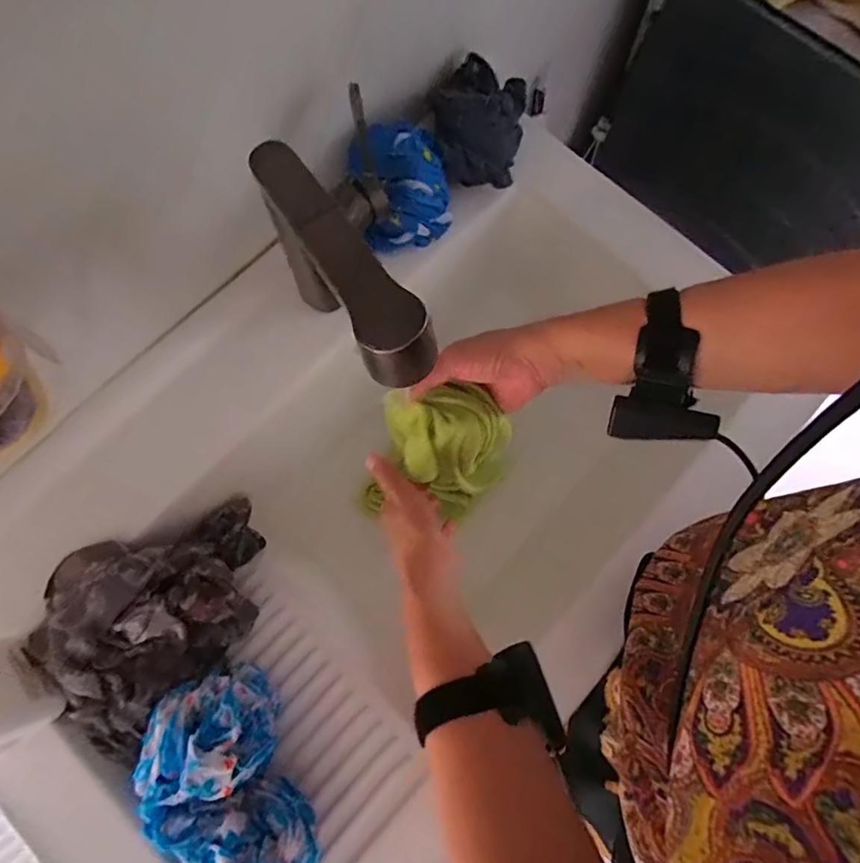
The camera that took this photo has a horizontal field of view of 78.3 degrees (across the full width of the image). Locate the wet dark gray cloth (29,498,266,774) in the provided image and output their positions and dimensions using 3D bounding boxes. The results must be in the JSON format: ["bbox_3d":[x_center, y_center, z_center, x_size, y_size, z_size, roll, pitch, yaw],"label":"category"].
[{"bbox_3d":[-0.239,0.171,0.484,0.173,0.102,0.166,-26,78,-7],"label":"wet dark gray cloth"}]

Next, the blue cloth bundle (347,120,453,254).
[{"bbox_3d":[-0.027,-0.237,0.516,0.091,0.037,0.112,-19,117,-12],"label":"blue cloth bundle"}]

